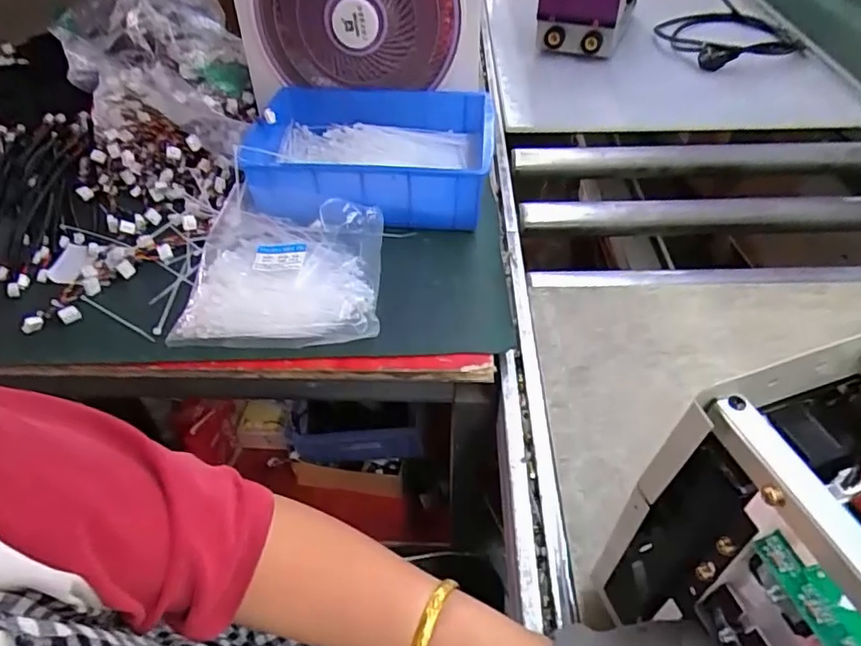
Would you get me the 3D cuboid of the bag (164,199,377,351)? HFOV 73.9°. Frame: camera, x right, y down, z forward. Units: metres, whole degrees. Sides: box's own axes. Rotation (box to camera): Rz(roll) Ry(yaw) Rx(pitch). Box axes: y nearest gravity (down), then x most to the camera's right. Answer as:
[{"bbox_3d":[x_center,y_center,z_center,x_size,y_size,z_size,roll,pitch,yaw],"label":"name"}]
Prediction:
[{"bbox_3d":[-0.157,-0.055,0.623,0.202,0.053,0.186,-1,45,2],"label":"bag"}]

